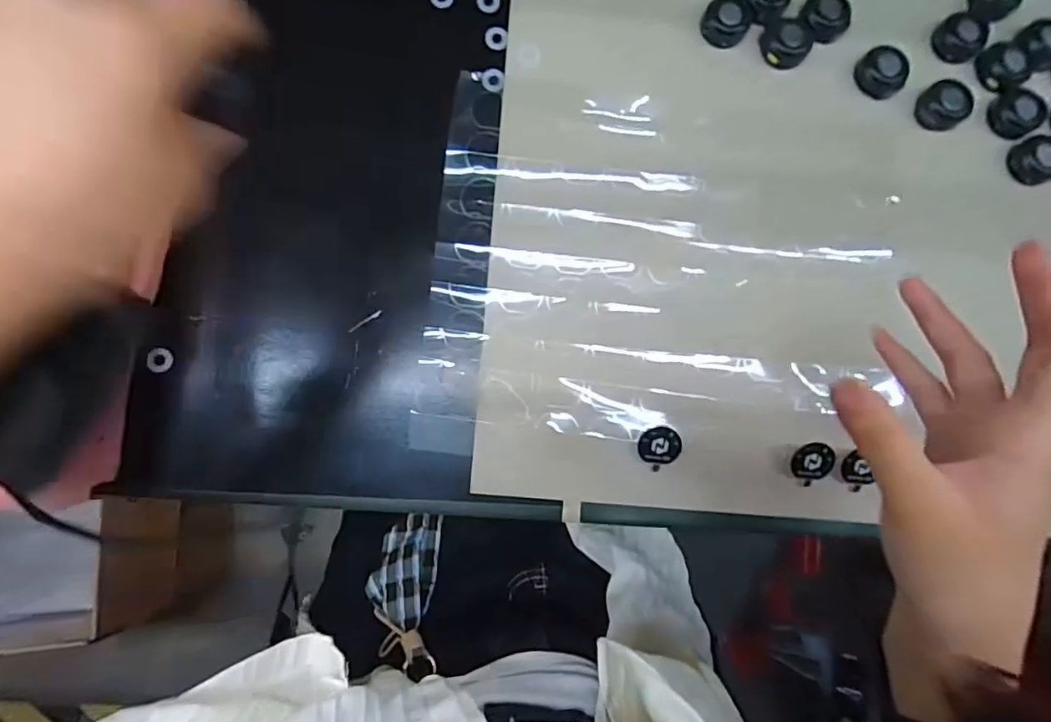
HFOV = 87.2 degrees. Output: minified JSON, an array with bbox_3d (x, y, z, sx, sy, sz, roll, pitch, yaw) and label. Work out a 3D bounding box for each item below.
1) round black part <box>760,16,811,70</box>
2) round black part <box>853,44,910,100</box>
[{"bbox_3d":[0.162,-0.198,0.342,0.027,0.009,0.030,-3,84,-2],"label":"round black part"},{"bbox_3d":[0.223,-0.181,0.342,0.030,0.010,0.031,0,84,-2],"label":"round black part"}]

